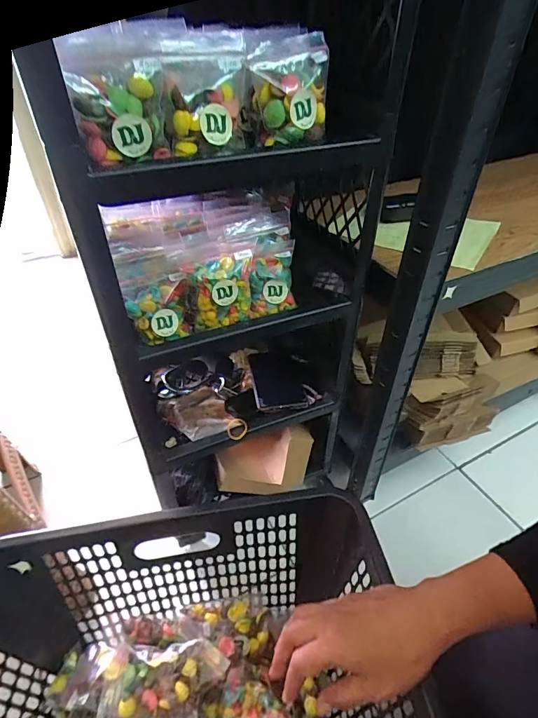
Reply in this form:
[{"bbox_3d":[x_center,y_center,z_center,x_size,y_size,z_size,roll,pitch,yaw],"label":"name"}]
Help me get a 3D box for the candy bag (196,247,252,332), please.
[{"bbox_3d":[-0.049,-0.074,0.450,0.066,0.079,0.021,-20,45,-21],"label":"candy bag"}]

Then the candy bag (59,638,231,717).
[{"bbox_3d":[-0.147,0.375,0.476,0.188,0.050,0.086,2,41,2],"label":"candy bag"}]

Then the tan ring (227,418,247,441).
[{"bbox_3d":[-0.046,0.100,0.582,0.029,0.007,0.037,-2,41,-2],"label":"tan ring"}]

